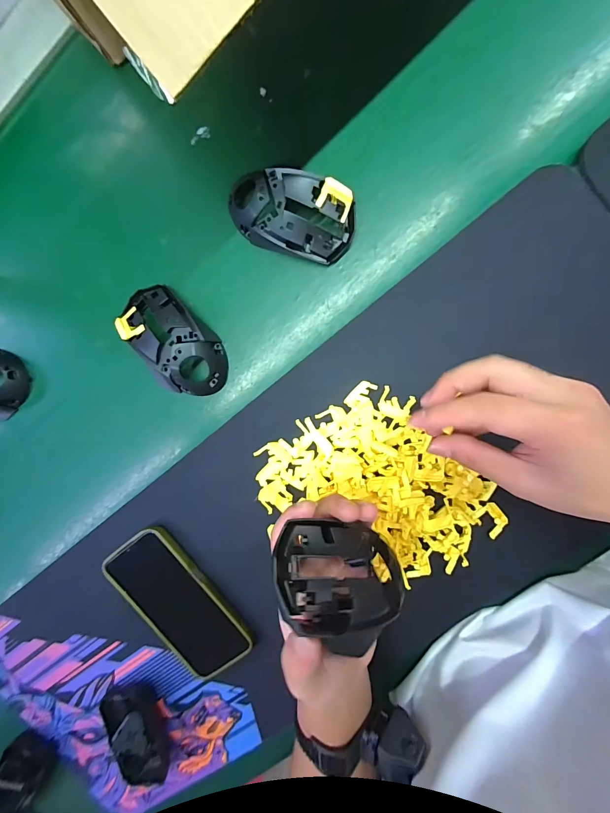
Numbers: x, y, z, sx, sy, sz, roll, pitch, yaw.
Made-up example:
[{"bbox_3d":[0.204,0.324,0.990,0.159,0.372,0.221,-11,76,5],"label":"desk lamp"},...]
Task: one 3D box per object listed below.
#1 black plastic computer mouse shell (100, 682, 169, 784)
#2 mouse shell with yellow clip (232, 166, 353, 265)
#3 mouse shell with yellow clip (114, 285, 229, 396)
[{"bbox_3d":[-0.184,0.353,0.376,0.049,0.026,0.110,-12,93,6],"label":"black plastic computer mouse shell"},{"bbox_3d":[-0.009,-0.173,0.306,0.107,0.041,0.072,15,95,4],"label":"mouse shell with yellow clip"},{"bbox_3d":[-0.124,-0.062,0.327,0.062,0.033,0.114,-40,90,6],"label":"mouse shell with yellow clip"}]

